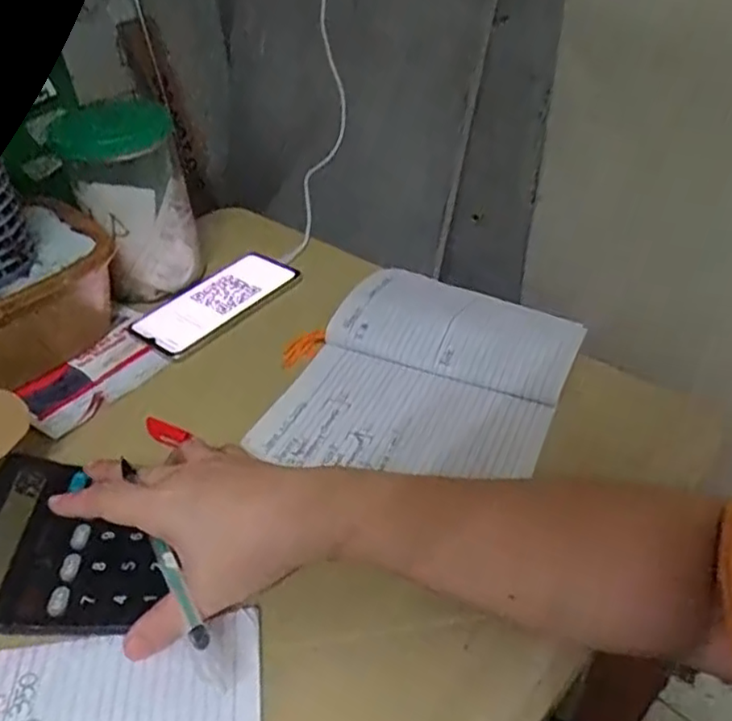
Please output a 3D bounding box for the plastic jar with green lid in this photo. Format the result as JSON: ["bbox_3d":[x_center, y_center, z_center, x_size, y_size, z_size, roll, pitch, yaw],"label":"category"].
[{"bbox_3d":[-0.216,-0.145,0.604,0.097,0.149,0.110,-15,41,-14],"label":"plastic jar with green lid"}]

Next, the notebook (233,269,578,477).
[{"bbox_3d":[0.053,0.010,0.520,0.193,0.028,0.237,19,51,17],"label":"notebook"}]

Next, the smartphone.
[{"bbox_3d":[-0.138,-0.056,0.603,0.080,0.013,0.153,25,47,30],"label":"smartphone"}]

